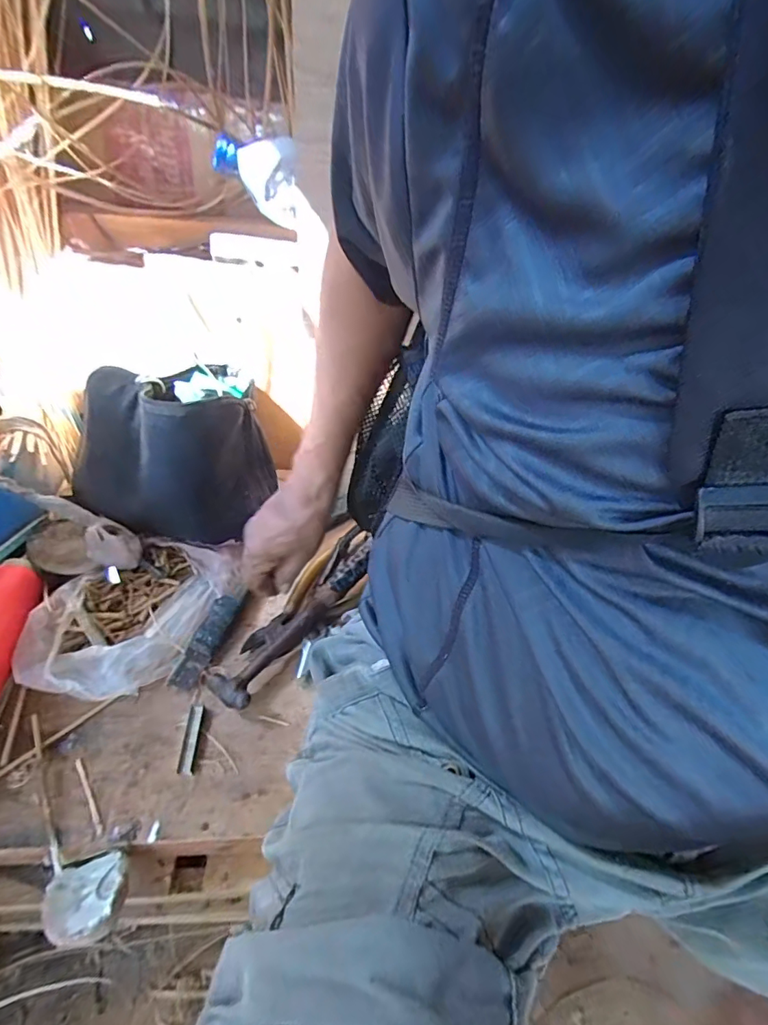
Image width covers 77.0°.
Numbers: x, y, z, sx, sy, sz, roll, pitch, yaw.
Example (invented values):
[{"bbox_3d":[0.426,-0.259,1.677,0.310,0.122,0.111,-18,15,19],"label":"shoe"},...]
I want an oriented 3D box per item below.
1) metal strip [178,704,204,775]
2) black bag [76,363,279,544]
[{"bbox_3d":[-0.164,0.192,0.411,0.012,0.004,0.056,0,47,-6],"label":"metal strip"},{"bbox_3d":[-0.220,-0.067,0.516,0.203,0.155,0.155,-27,57,-27],"label":"black bag"}]

